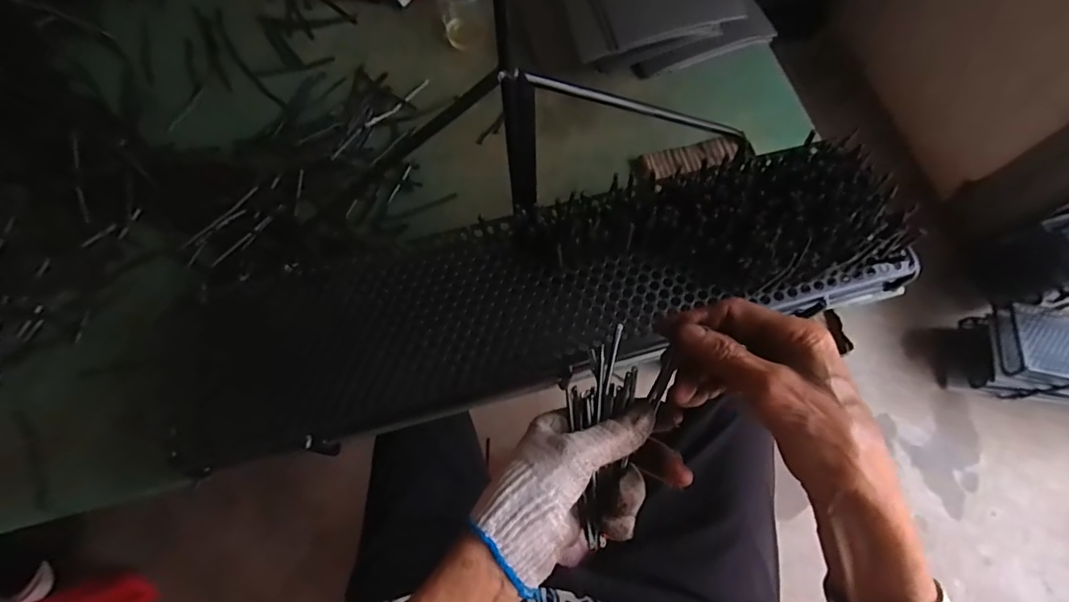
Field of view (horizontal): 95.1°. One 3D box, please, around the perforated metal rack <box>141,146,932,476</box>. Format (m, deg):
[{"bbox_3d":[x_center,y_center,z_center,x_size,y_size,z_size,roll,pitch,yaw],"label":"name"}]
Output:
[{"bbox_3d":[0.018,-0.005,0.396,0.589,0.047,0.156,-13,75,1],"label":"perforated metal rack"}]

